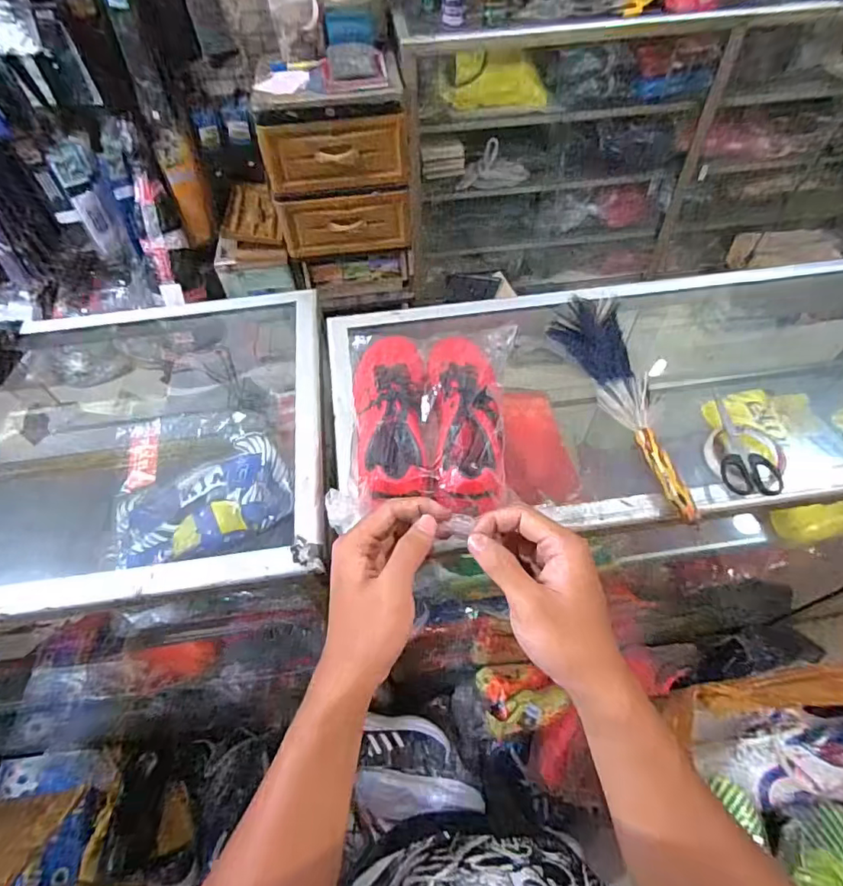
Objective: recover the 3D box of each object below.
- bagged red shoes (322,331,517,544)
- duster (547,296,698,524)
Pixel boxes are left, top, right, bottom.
[{"bbox_3d":[0.006,-0.034,0.566,0.192,0.083,0.297,1,55,3],"label":"bagged red shoes"},{"bbox_3d":[0.242,-0.056,0.621,0.082,0.041,0.314,-8,55,-4],"label":"duster"}]

